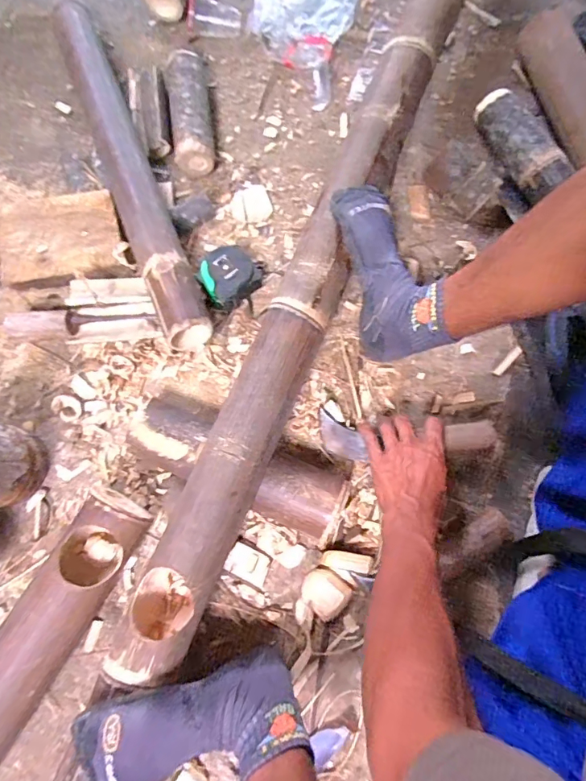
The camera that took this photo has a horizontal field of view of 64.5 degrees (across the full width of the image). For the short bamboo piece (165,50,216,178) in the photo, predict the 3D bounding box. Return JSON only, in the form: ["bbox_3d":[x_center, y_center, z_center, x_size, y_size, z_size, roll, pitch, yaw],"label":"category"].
[{"bbox_3d":[-0.159,-0.434,0.721,0.060,0.060,0.201,-7,77,-2],"label":"short bamboo piece"}]

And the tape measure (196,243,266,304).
[{"bbox_3d":[-0.088,-0.164,0.661,0.084,0.043,0.092,40,79,8],"label":"tape measure"}]

